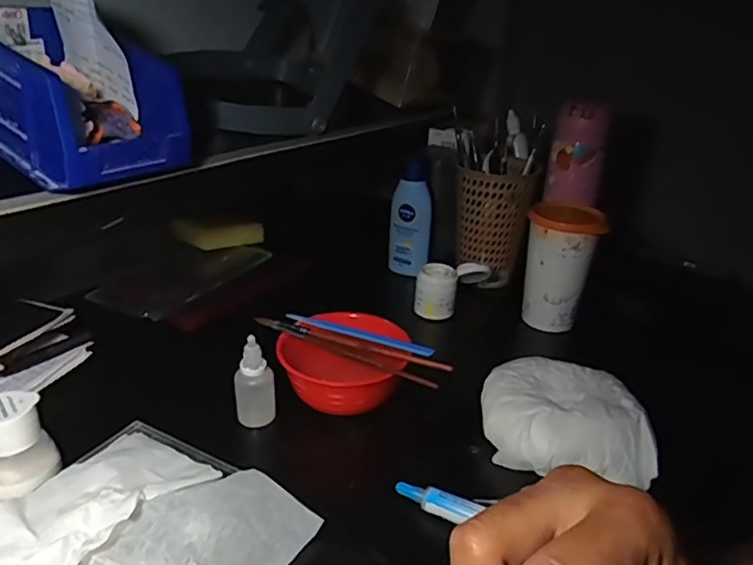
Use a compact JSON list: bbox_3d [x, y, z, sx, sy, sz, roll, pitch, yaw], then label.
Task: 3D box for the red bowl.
[{"bbox_3d":[-0.029,0.069,0.491,0.107,0.050,0.092,5,26,1],"label":"red bowl"}]

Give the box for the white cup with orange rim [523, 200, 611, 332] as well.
[{"bbox_3d":[0.188,-0.015,0.607,0.070,0.121,0.067,7,26,5],"label":"white cup with orange rim"}]

